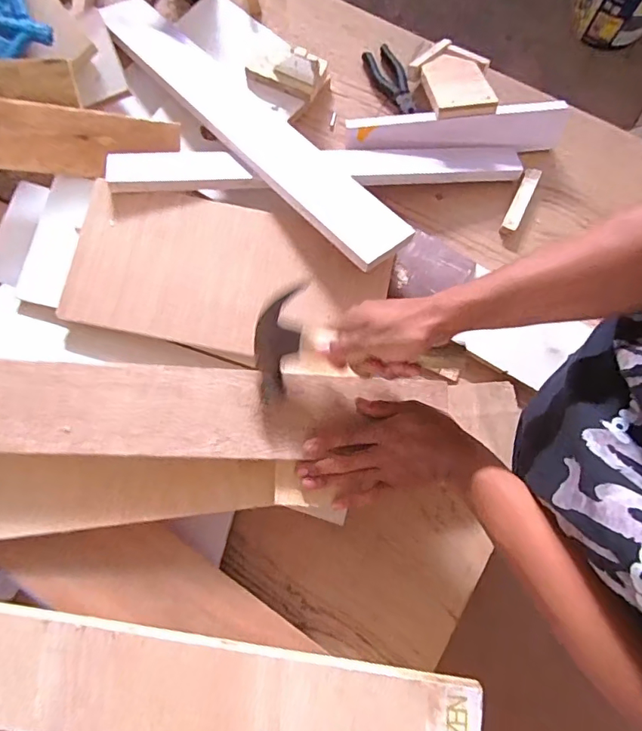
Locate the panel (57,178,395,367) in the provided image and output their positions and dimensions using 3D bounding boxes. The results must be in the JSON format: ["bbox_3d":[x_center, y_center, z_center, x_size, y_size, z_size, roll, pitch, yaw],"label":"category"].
[{"bbox_3d":[-0.118,-0.113,0.617,0.390,0.017,0.196,14,84,-2],"label":"panel"}]

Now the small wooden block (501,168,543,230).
[{"bbox_3d":[0.289,-0.240,0.679,0.024,0.011,0.103,25,80,5],"label":"small wooden block"}]

